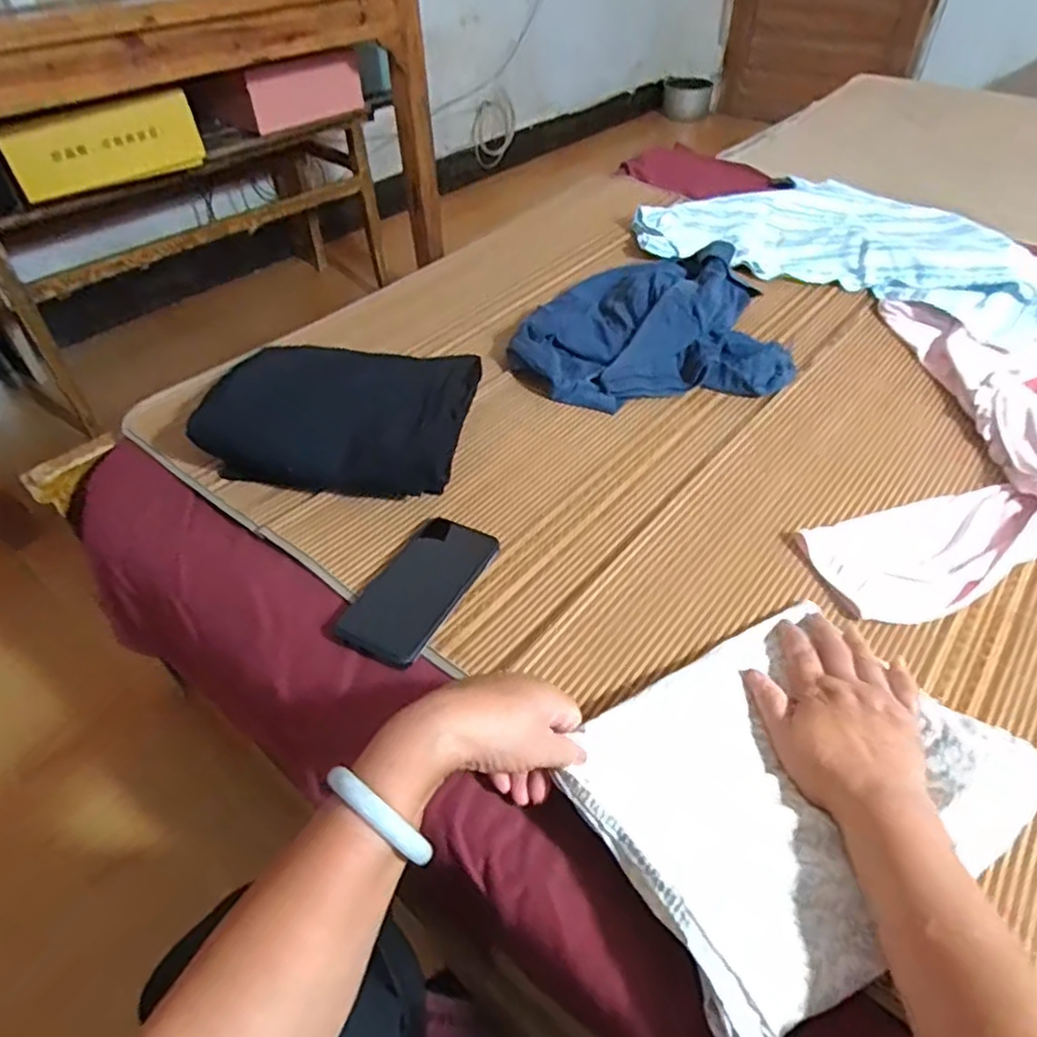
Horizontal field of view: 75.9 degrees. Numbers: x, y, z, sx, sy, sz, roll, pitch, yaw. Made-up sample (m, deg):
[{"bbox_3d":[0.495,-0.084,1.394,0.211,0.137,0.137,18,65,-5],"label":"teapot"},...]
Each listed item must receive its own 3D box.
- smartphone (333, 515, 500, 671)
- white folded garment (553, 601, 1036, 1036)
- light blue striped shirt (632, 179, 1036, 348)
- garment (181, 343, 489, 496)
[{"bbox_3d":[-0.087,0.057,0.593,0.081,0.009,0.164,21,49,20],"label":"smartphone"},{"bbox_3d":[0.186,0.174,0.453,0.274,0.034,0.206,-24,50,-22],"label":"white folded garment"},{"bbox_3d":[0.504,-0.445,1.050,0.596,0.061,0.400,18,48,17],"label":"light blue striped shirt"},{"bbox_3d":[-0.198,-0.127,0.729,0.269,0.077,0.207,5,46,5],"label":"garment"}]

